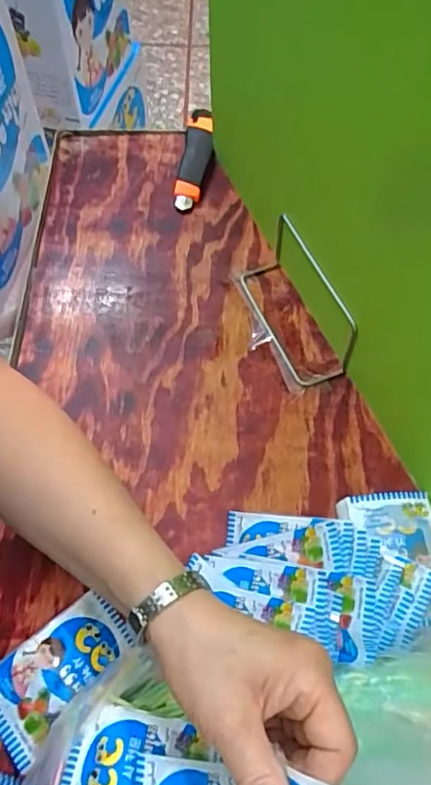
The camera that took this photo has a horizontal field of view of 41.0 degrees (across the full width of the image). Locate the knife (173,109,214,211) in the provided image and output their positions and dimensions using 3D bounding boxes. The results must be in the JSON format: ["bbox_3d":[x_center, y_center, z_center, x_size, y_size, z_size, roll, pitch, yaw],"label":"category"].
[{"bbox_3d":[-0.025,-0.282,0.692,0.035,0.023,0.151,7,61,4],"label":"knife"}]

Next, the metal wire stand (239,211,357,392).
[{"bbox_3d":[0.078,-0.091,0.552,0.061,0.082,0.155,-22,63,-12],"label":"metal wire stand"}]

